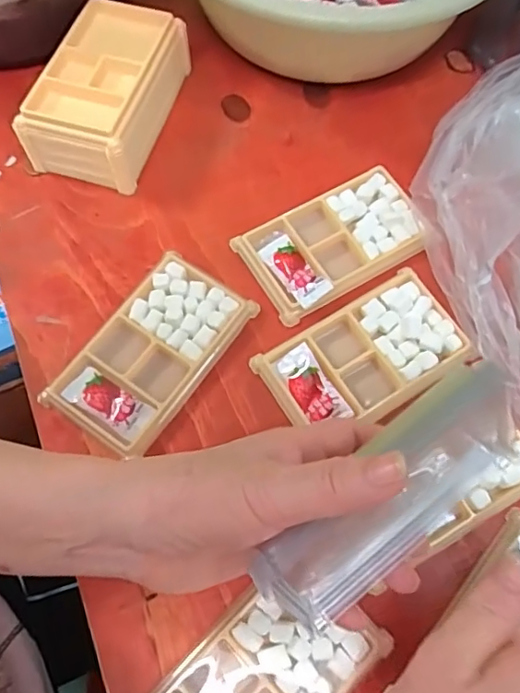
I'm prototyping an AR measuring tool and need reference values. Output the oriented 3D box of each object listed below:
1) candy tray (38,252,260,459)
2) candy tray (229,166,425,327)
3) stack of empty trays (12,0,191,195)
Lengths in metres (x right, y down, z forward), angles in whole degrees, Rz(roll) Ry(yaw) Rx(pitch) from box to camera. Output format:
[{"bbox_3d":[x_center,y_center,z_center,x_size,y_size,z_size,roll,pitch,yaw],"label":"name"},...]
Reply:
[{"bbox_3d":[-0.071,0.004,0.365,0.072,0.015,0.131,34,72,12],"label":"candy tray"},{"bbox_3d":[0.055,-0.078,0.393,0.128,0.014,0.075,-29,72,-10],"label":"candy tray"},{"bbox_3d":[-0.116,-0.193,0.417,0.077,0.055,0.135,17,70,6],"label":"stack of empty trays"}]

